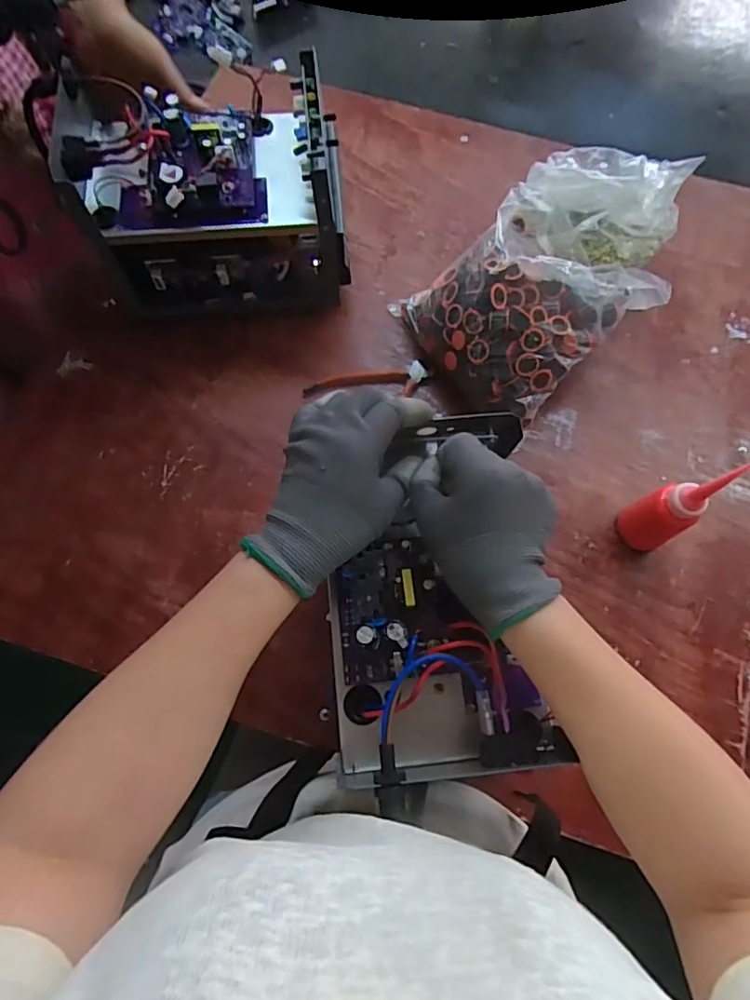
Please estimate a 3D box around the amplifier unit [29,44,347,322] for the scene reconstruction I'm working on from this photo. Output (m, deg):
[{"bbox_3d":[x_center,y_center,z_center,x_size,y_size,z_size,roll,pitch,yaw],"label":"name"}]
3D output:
[{"bbox_3d":[-0.161,-0.312,0.594,0.245,0.183,0.163,-3,73,-5],"label":"amplifier unit"}]

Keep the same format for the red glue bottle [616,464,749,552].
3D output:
[{"bbox_3d":[0.266,0.011,0.508,0.043,0.167,0.044,0,71,-1],"label":"red glue bottle"}]

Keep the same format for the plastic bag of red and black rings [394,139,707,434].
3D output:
[{"bbox_3d":[0.183,-0.235,0.590,0.277,0.146,0.196,-36,76,-13],"label":"plastic bag of red and black rings"}]

